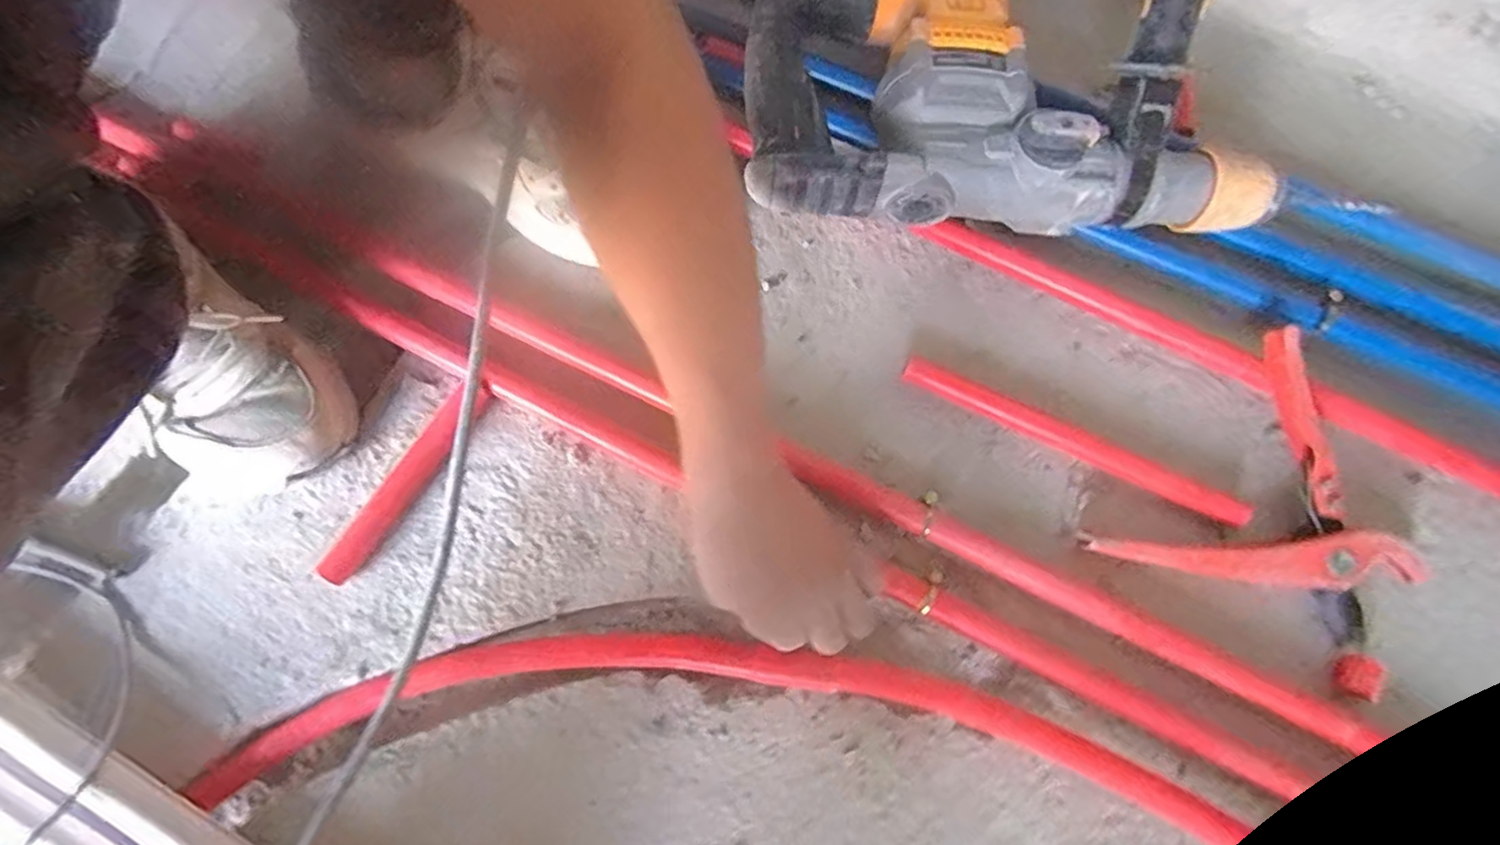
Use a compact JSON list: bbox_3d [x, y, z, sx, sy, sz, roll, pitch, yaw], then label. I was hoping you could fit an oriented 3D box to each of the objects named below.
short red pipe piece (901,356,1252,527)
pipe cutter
[{"bbox_3d":[0.217,0.011,0.440,0.234,0.026,0.016,26,77,8],"label":"short red pipe piece"},{"bbox_3d":[0.343,0.073,0.408,0.188,0.038,0.179,-41,78,-9],"label":"pipe cutter"}]

